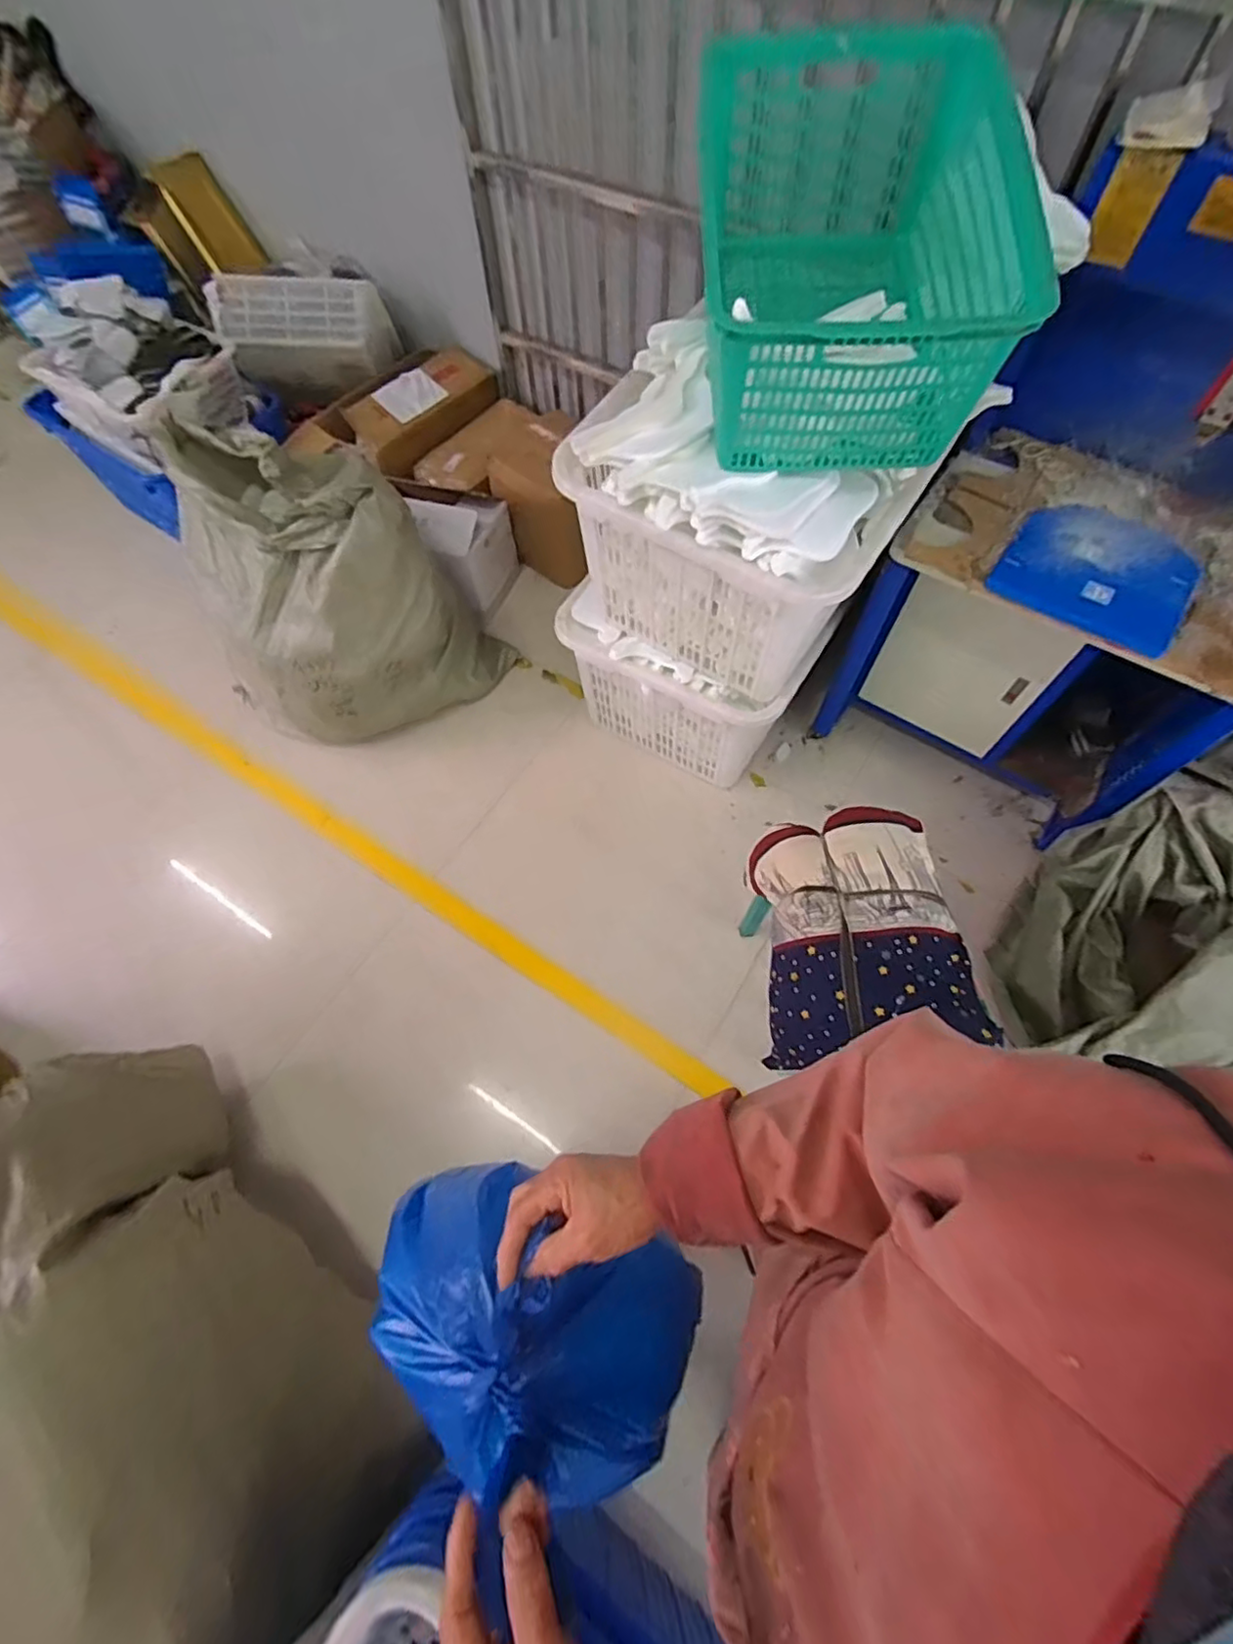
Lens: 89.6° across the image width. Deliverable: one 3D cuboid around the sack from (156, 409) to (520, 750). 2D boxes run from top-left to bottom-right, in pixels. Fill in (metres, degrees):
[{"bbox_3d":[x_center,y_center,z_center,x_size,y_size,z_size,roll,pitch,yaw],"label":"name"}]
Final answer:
[{"bbox_3d":[-0.758,-0.634,1.570,0.618,0.592,0.659,-36,68,-16],"label":"sack"}]

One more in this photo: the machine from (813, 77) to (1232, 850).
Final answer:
[{"bbox_3d":[0.945,-0.488,1.186,0.683,0.994,0.549,32,68,16],"label":"machine"}]

